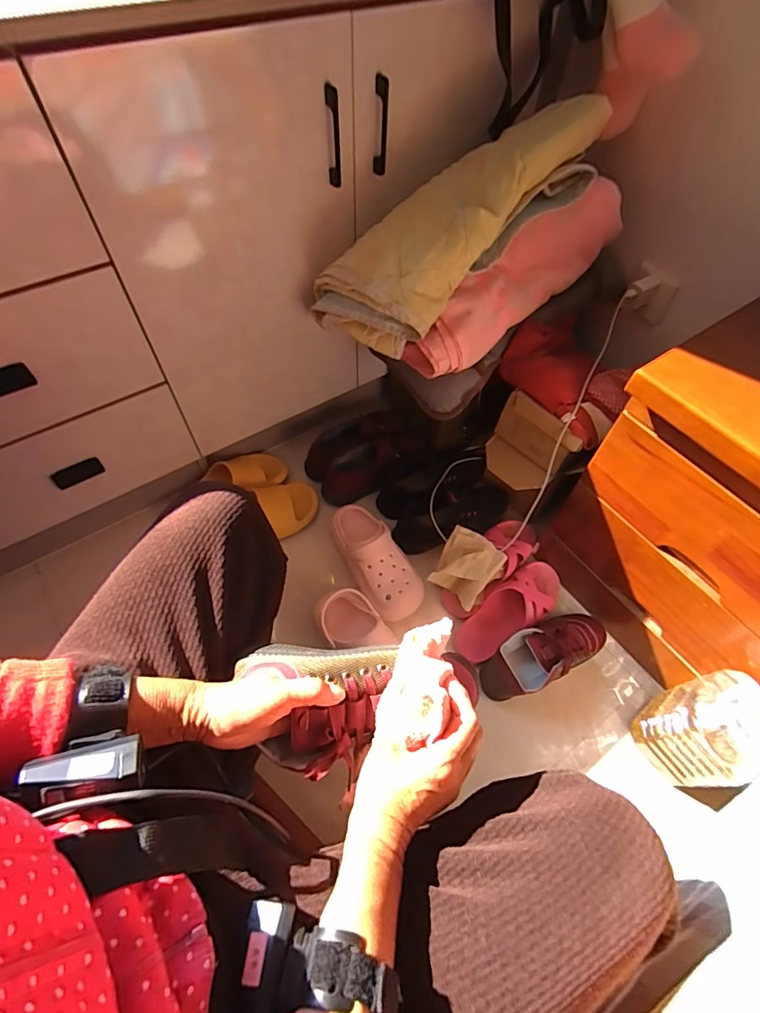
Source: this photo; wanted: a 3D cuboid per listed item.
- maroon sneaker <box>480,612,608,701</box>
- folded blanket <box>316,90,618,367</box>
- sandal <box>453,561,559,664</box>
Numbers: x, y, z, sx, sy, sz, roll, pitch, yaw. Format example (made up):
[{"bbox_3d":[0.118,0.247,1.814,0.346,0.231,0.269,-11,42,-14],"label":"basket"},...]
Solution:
[{"bbox_3d":[0.290,0.250,0.815,0.243,0.085,0.091,-22,61,-15],"label":"maroon sneaker"},{"bbox_3d":[0.113,-0.417,0.691,0.480,0.093,0.214,-38,62,10],"label":"folded blanket"},{"bbox_3d":[0.244,0.188,0.864,0.247,0.052,0.087,-34,65,-21],"label":"sandal"}]

